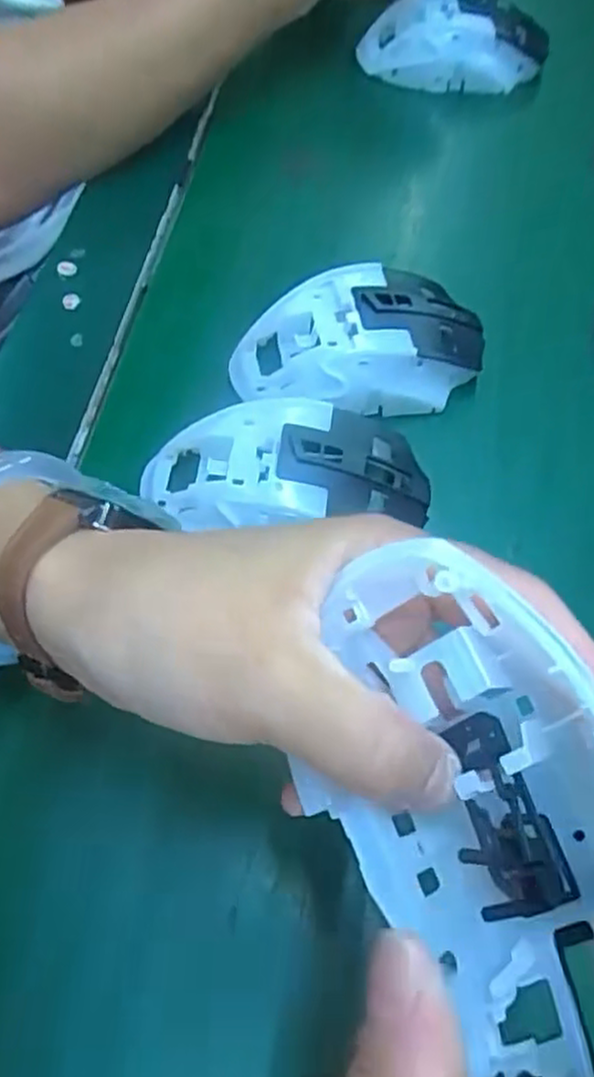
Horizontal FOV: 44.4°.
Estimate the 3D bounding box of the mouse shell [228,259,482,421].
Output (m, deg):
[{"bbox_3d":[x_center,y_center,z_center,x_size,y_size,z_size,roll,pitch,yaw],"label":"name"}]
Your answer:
[{"bbox_3d":[0.029,-0.089,0.329,0.114,0.033,0.059,-4,62,-4],"label":"mouse shell"}]

